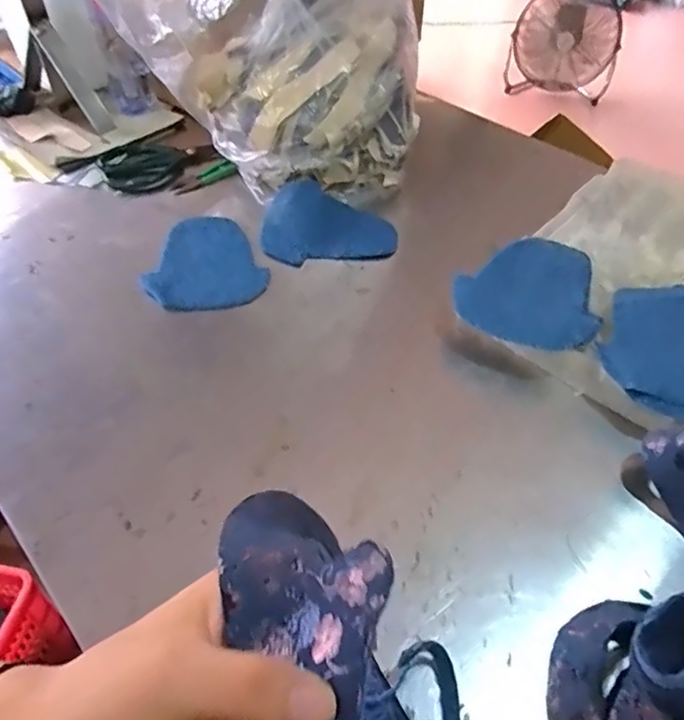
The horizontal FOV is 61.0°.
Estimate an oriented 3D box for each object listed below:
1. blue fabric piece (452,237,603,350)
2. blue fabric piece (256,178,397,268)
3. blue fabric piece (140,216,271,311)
[{"bbox_3d":[0.188,-0.064,0.546,0.147,0.016,0.124,-31,58,-24],"label":"blue fabric piece"},{"bbox_3d":[-0.014,-0.157,0.661,0.148,0.027,0.120,1,47,0],"label":"blue fabric piece"},{"bbox_3d":[-0.156,-0.105,0.628,0.118,0.011,0.154,-26,55,-19],"label":"blue fabric piece"}]

